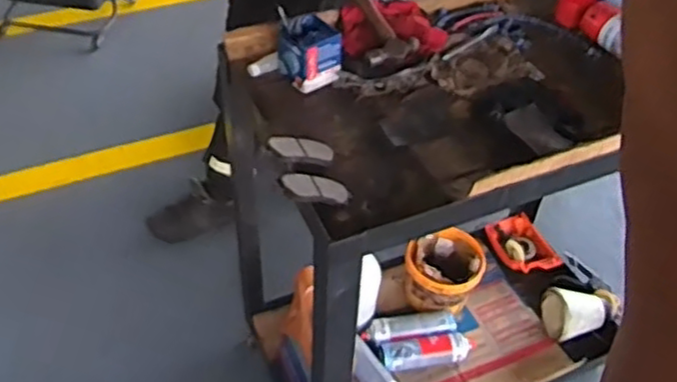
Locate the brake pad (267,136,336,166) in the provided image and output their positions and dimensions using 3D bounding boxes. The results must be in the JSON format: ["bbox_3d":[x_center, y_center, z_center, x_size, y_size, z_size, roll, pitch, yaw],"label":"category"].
[{"bbox_3d":[-0.054,-0.058,0.956,0.092,0.018,0.039,7,43,-21],"label":"brake pad"}]

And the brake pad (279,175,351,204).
[{"bbox_3d":[-0.031,-0.005,0.908,0.101,0.013,0.046,6,39,-36],"label":"brake pad"}]

